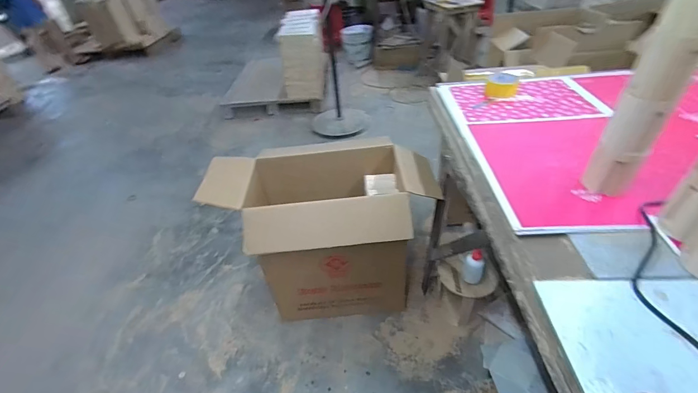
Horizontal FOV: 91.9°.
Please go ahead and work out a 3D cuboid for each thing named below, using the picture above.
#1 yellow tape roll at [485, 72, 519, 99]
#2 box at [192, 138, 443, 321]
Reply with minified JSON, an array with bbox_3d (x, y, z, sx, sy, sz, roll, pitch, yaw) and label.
[{"bbox_3d":[0.483,-0.355,1.066,0.095,0.045,0.103,13,44,20],"label":"yellow tape roll"},{"bbox_3d":[-0.062,0.141,1.167,0.668,0.553,0.379,-6,41,0],"label":"box"}]

